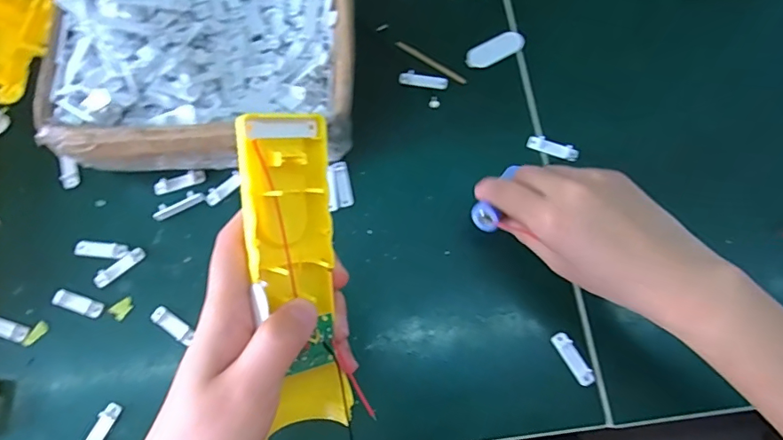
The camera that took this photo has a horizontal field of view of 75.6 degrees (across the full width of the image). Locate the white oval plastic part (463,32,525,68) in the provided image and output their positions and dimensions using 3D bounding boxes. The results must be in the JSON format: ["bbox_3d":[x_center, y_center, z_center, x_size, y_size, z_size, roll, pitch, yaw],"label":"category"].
[{"bbox_3d":[0.088,-0.144,0.427,0.053,0.004,0.019,-26,73,-7],"label":"white oval plastic part"}]

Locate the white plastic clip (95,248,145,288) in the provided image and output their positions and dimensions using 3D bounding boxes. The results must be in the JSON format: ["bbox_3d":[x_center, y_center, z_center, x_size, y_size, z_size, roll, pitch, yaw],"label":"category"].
[{"bbox_3d":[-0.204,0.035,0.377,0.040,0.004,0.010,-38,75,-11],"label":"white plastic clip"}]

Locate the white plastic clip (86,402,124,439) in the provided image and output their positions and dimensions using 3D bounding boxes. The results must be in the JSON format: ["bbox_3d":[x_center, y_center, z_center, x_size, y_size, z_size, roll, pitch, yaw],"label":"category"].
[{"bbox_3d":[-0.198,0.143,0.341,0.013,0.004,0.038,26,74,9],"label":"white plastic clip"}]

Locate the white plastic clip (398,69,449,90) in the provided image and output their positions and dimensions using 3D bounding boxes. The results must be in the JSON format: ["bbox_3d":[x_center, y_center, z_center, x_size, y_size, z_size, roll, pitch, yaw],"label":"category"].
[{"bbox_3d":[0.027,-0.116,0.420,0.040,0.005,0.012,7,72,3],"label":"white plastic clip"}]

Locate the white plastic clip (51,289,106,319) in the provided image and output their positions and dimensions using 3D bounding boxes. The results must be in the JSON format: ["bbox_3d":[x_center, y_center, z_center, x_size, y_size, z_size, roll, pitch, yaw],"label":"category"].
[{"bbox_3d":[-0.230,0.062,0.370,0.037,0.004,0.013,19,73,7],"label":"white plastic clip"}]

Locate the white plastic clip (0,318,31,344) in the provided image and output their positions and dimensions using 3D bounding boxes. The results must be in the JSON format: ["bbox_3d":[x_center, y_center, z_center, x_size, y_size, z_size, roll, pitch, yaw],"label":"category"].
[{"bbox_3d":[-0.282,0.079,0.367,0.038,0.007,0.012,17,73,6],"label":"white plastic clip"}]

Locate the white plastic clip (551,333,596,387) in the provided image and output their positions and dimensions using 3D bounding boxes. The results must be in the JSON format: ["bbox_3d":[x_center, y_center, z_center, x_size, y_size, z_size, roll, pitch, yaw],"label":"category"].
[{"bbox_3d":[0.125,0.096,0.347,0.013,0.009,0.038,-27,73,-8],"label":"white plastic clip"}]

